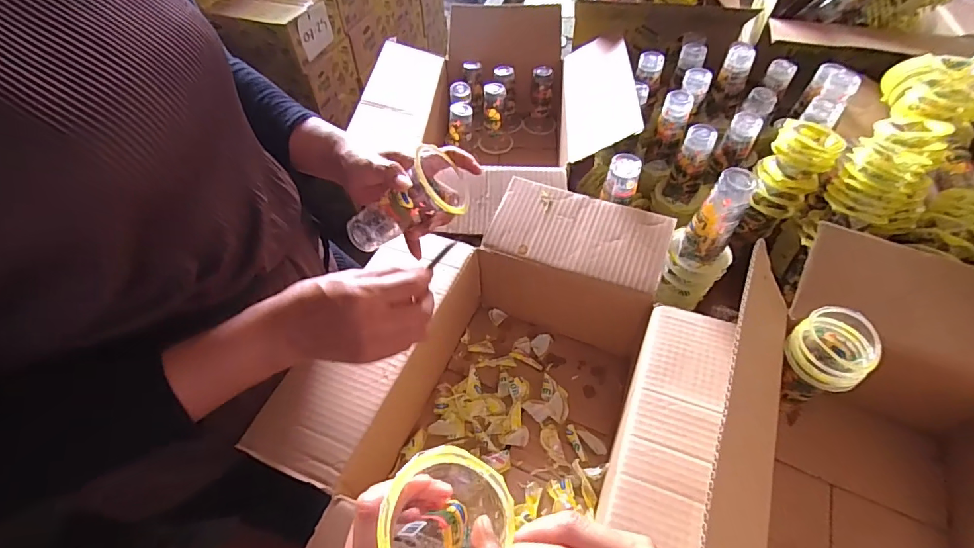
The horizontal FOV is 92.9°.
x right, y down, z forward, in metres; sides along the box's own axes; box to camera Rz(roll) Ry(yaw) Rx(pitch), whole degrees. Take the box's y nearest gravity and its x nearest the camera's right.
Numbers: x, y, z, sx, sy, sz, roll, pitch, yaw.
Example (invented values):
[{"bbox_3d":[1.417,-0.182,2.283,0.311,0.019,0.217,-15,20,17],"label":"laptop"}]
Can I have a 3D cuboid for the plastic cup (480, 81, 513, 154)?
[{"bbox_3d":[0.018,-0.304,0.919,0.068,0.119,0.065,-2,53,0],"label":"plastic cup"}]

